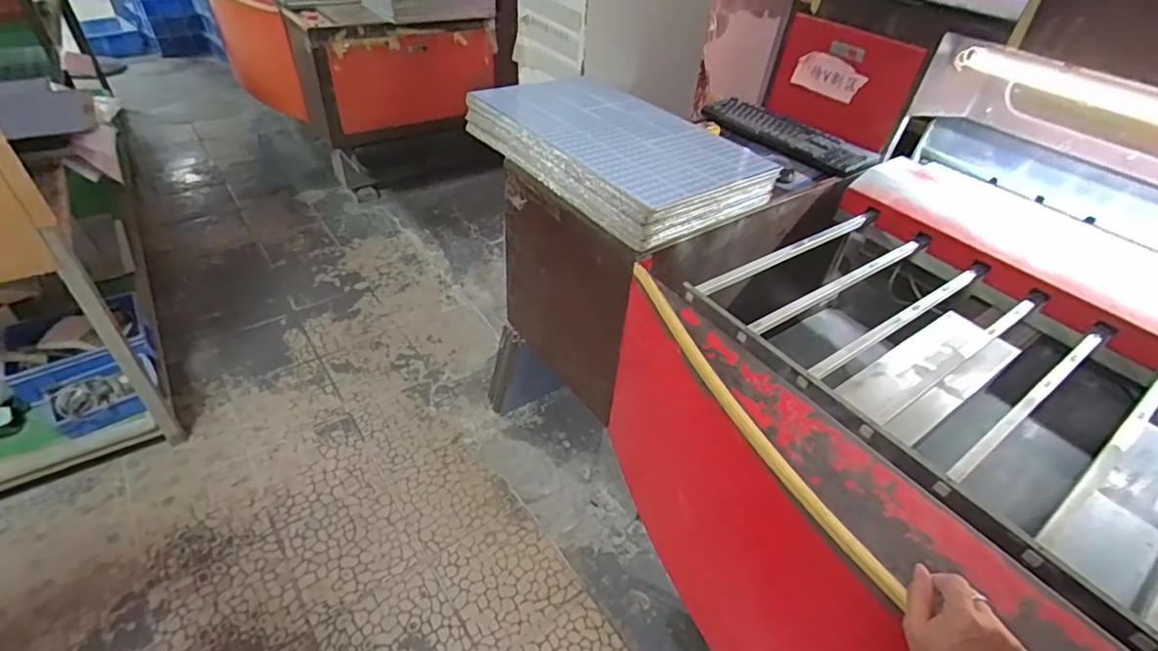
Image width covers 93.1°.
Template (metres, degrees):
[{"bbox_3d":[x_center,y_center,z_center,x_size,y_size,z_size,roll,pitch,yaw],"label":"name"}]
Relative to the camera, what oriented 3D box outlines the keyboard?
[{"bbox_3d":[0.501,-0.476,1.357,0.135,0.034,0.426,-24,48,-30],"label":"keyboard"}]

